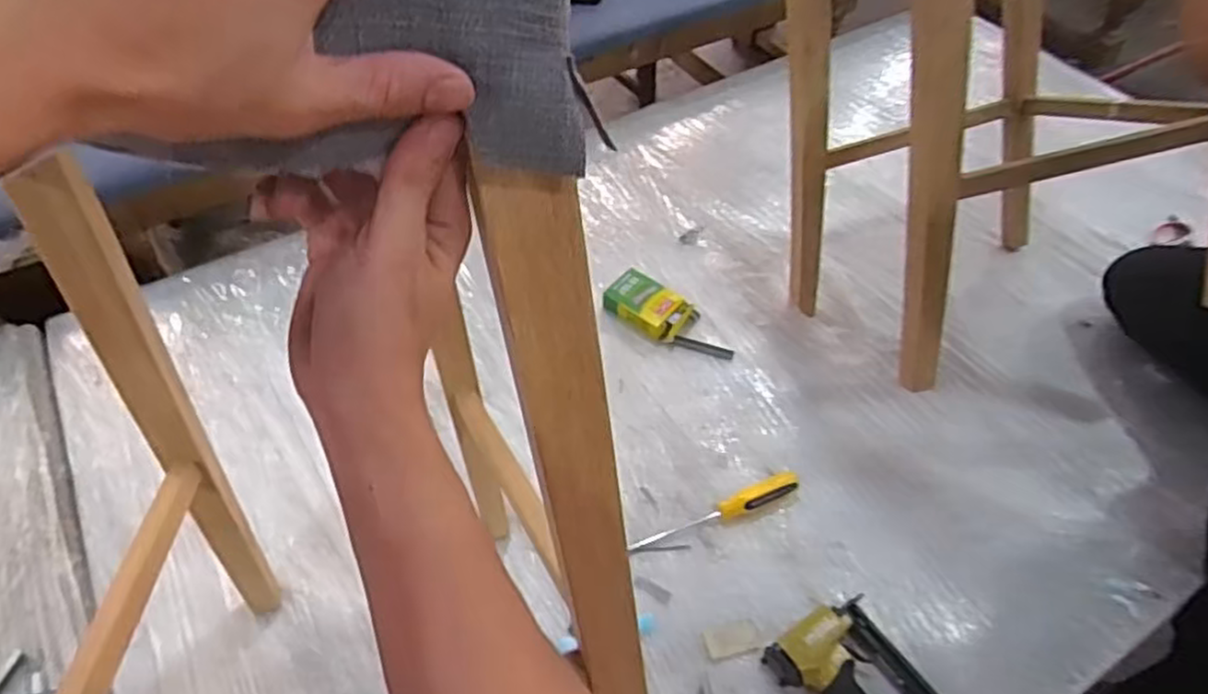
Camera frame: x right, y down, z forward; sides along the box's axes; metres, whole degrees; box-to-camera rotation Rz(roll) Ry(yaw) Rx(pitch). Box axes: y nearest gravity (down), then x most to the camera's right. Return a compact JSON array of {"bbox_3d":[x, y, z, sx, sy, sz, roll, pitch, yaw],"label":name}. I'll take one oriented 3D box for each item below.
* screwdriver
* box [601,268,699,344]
[{"bbox_3d":[0.146,0.214,0.945,0.235,0.028,0.023,-18,53,-15],"label":"screwdriver"},{"bbox_3d":[0.072,-0.067,1.157,0.138,0.039,0.085,29,56,21],"label":"box"}]

